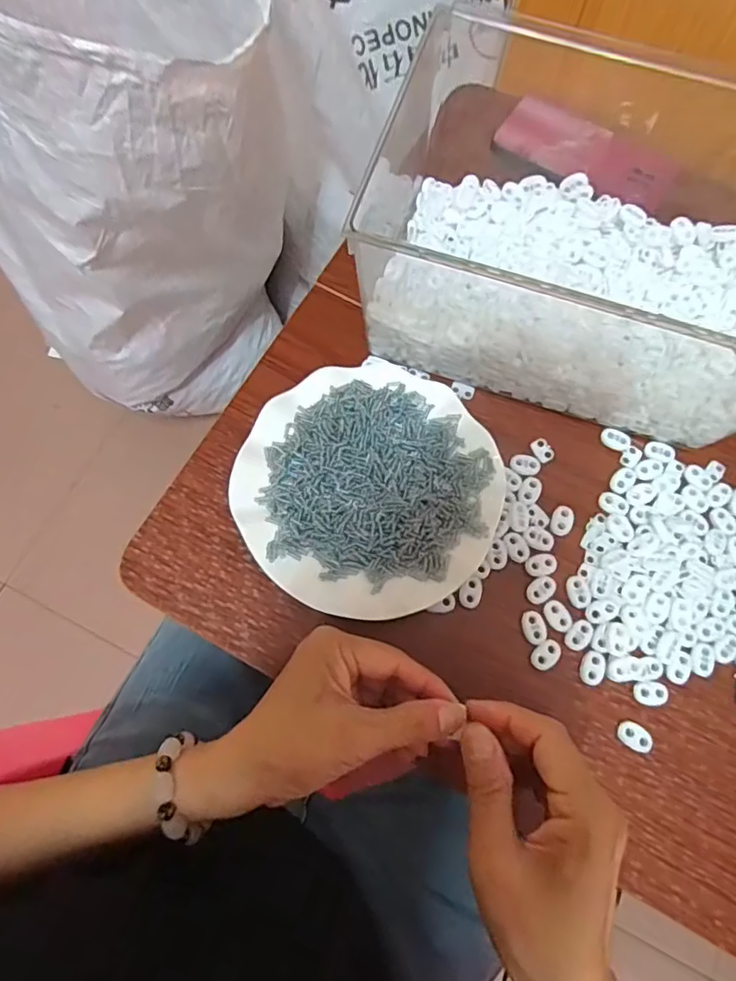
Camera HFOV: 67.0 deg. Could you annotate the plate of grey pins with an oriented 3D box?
[{"bbox_3d":[0.003,-0.002,0.405,0.179,0.024,0.179,0,74,0],"label":"plate of grey pins"}]

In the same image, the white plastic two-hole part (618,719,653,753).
[{"bbox_3d":[0.177,0.164,0.369,0.022,0.007,0.015,40,77,10],"label":"white plastic two-hole part"}]

